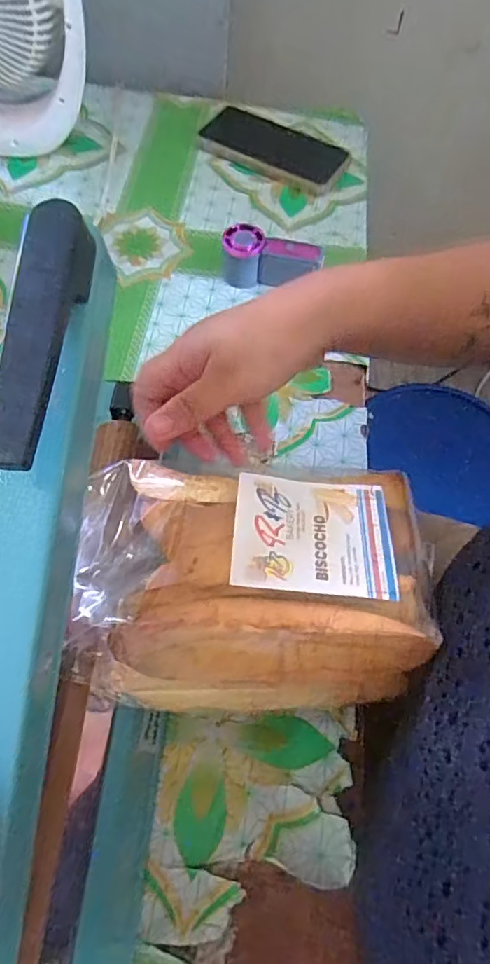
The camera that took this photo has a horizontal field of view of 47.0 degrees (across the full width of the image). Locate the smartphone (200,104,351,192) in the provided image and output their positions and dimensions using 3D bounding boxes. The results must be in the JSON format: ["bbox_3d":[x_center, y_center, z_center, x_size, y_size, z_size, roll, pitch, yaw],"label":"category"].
[{"bbox_3d":[0.031,-0.373,0.632,0.162,0.015,0.083,27,64,11],"label":"smartphone"}]

